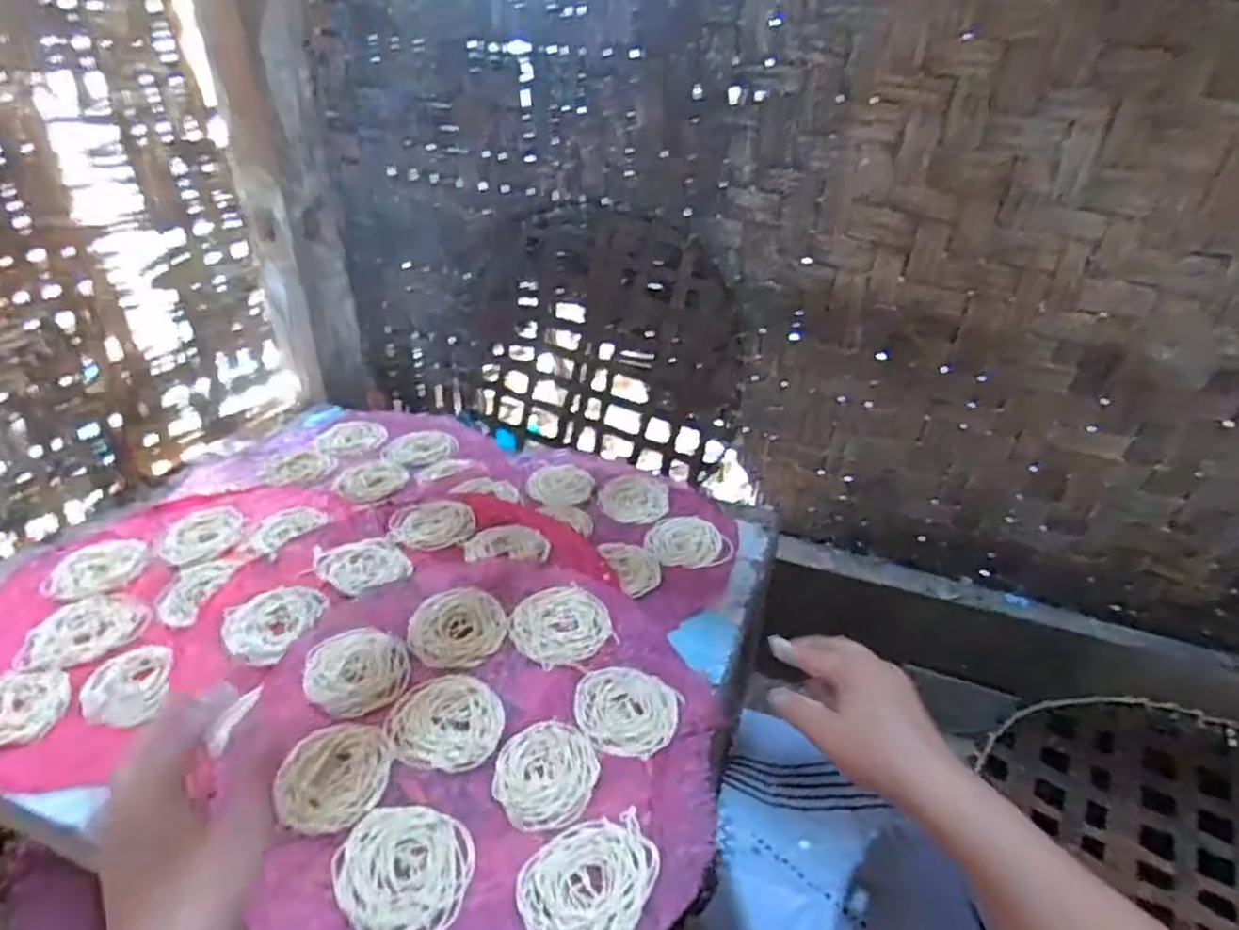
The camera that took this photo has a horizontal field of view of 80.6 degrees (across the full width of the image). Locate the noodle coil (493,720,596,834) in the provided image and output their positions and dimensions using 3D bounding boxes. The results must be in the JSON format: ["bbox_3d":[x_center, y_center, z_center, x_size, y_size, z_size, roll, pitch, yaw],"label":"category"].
[{"bbox_3d":[-0.049,0.206,0.491,0.066,0.004,0.076,2,32,-1],"label":"noodle coil"}]

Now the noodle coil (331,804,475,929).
[{"bbox_3d":[-0.129,0.242,0.437,0.079,0.008,0.075,2,32,-1],"label":"noodle coil"}]

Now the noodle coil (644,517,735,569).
[{"bbox_3d":[0.069,0.076,0.722,0.083,0.018,0.058,-1,32,-6],"label":"noodle coil"}]

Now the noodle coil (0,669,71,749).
[{"bbox_3d":[-0.443,0.177,0.528,0.078,0.010,0.068,-5,33,-12],"label":"noodle coil"}]

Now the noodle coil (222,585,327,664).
[{"bbox_3d":[-0.291,0.129,0.600,0.073,0.008,0.086,10,33,12],"label":"noodle coil"}]

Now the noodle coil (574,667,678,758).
[{"bbox_3d":[0.004,0.180,0.540,0.074,0.005,0.070,2,32,-1],"label":"noodle coil"}]

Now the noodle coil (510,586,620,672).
[{"bbox_3d":[-0.047,0.131,0.601,0.081,0.010,0.074,2,32,-1],"label":"noodle coil"}]

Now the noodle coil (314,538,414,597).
[{"bbox_3d":[-0.234,0.088,0.664,0.074,0.004,0.073,-16,36,-27],"label":"noodle coil"}]

